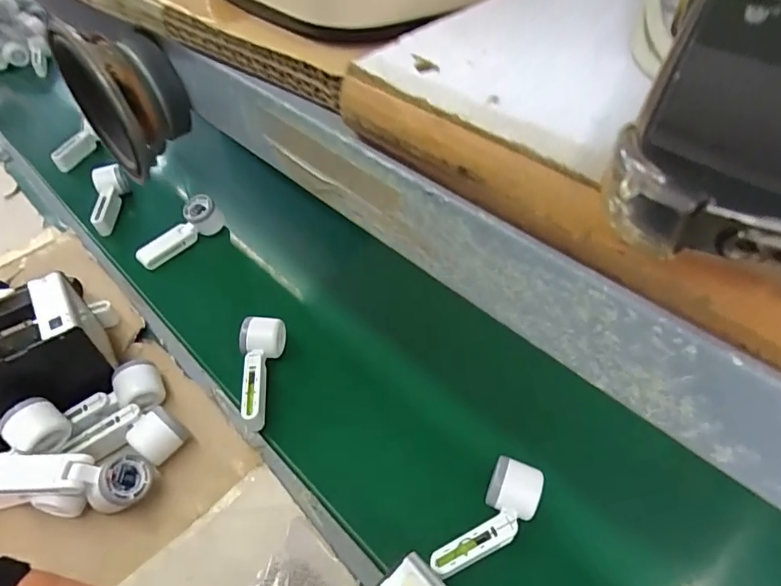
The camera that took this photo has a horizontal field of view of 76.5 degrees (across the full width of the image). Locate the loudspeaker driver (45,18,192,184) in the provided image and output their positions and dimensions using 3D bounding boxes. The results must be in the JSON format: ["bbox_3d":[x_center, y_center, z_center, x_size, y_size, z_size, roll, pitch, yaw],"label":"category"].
[{"bbox_3d":[-0.106,-0.079,0.201,0.031,0.054,0.059,-32,52,-26],"label":"loudspeaker driver"}]

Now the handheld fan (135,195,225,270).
[{"bbox_3d":[-0.380,-0.106,0.892,0.165,0.046,0.069,-43,57,-17],"label":"handheld fan"}]

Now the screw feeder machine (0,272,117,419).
[{"bbox_3d":[-0.465,0.080,0.666,0.128,0.137,0.158,-28,51,-23],"label":"screw feeder machine"}]

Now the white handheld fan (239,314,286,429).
[{"bbox_3d":[-0.176,0.103,0.685,0.063,0.049,0.152,-8,46,-6],"label":"white handheld fan"}]

